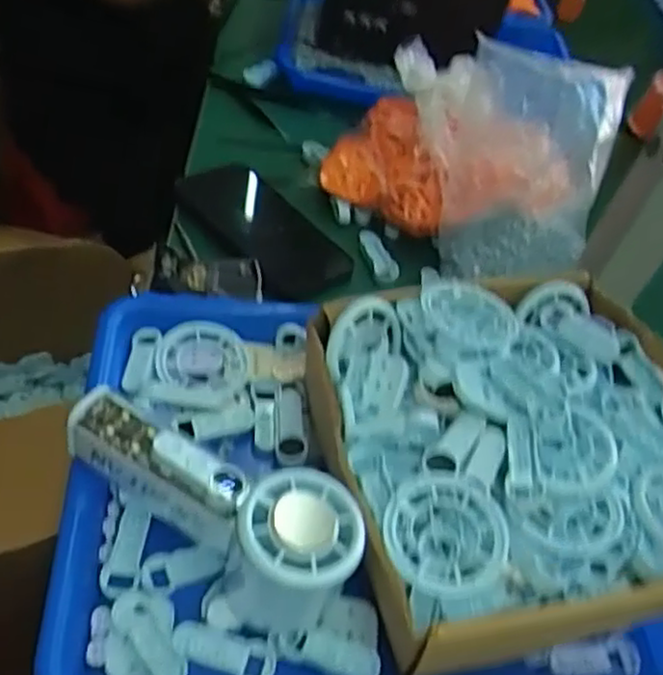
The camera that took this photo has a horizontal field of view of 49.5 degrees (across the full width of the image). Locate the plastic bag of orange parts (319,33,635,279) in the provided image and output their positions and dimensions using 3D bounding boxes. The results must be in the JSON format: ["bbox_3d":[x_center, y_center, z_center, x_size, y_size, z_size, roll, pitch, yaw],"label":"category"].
[{"bbox_3d":[0.107,-0.146,0.547,0.200,0.156,0.098,28,47,10],"label":"plastic bag of orange parts"}]

